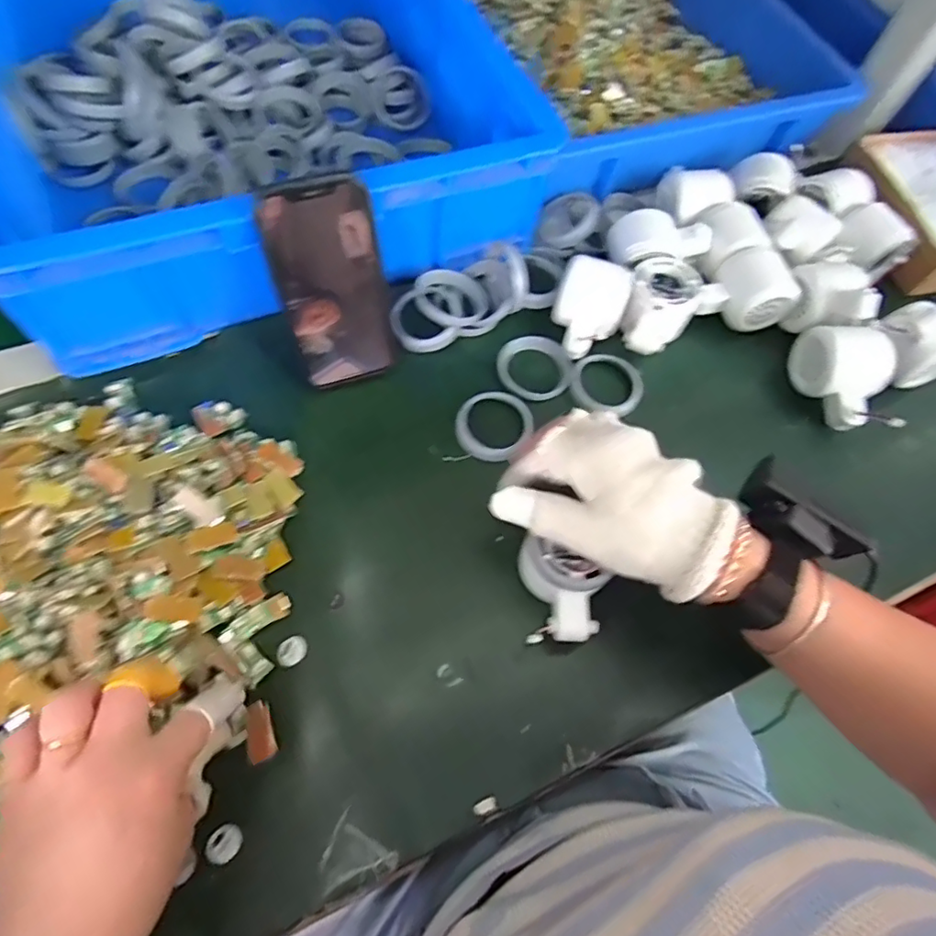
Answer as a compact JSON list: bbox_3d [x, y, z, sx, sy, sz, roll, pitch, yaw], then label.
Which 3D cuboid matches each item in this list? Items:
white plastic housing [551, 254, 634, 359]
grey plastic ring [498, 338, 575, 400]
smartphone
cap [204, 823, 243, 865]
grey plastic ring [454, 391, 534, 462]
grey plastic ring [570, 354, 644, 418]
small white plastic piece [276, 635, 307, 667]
[{"bbox_3d":[0.100,-0.132,0.468,0.055,0.040,0.070,16,66,4],"label":"white plastic housing"},{"bbox_3d":[0.055,-0.082,0.473,0.063,0.011,0.058,2,65,-5],"label":"grey plastic ring"},{"bbox_3d":[-0.095,-0.127,0.403,0.075,0.145,0.011,-22,44,-16],"label":"smartphone"},{"bbox_3d":[-0.137,0.211,0.317,0.018,0.004,0.019,2,65,-5],"label":"cap"},{"bbox_3d":[0.020,-0.035,0.443,0.057,0.007,0.062,2,65,-5],"label":"grey plastic ring"},{"bbox_3d":[0.114,-0.069,0.463,0.058,0.010,0.055,2,65,-5],"label":"grey plastic ring"},{"bbox_3d":[-0.113,0.117,0.361,0.019,0.004,0.016,-31,72,-18],"label":"small white plastic piece"}]

